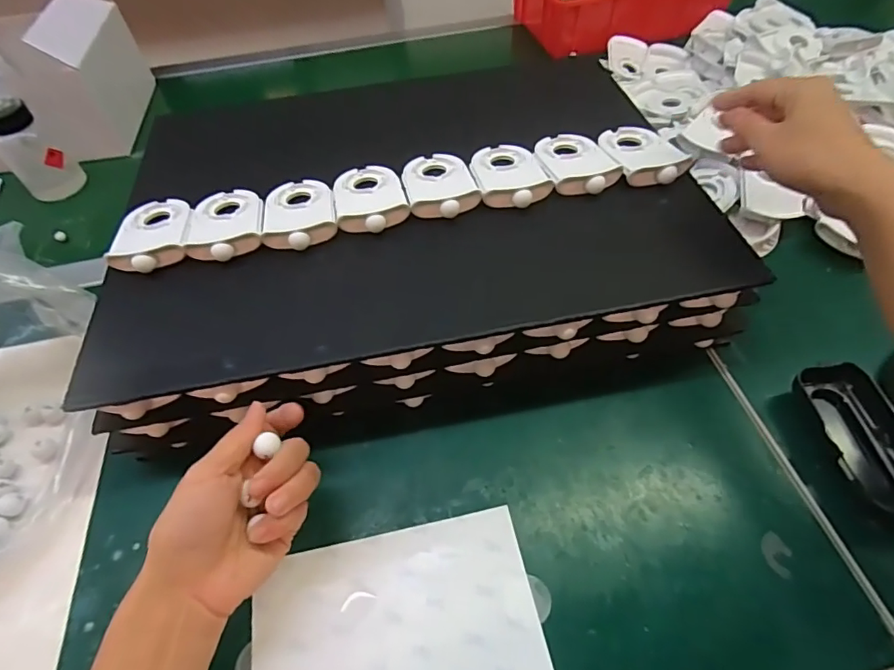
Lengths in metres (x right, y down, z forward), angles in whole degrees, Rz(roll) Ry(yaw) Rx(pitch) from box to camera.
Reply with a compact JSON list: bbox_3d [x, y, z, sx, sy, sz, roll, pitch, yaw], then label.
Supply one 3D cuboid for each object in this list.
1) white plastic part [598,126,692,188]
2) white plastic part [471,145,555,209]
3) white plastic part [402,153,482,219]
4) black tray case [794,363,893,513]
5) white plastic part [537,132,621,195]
[{"bbox_3d":[0.170,-0.160,0.443,0.057,0.019,0.085,-8,53,-2],"label":"white plastic part"},{"bbox_3d":[0.052,-0.141,0.435,0.056,0.019,0.089,-10,53,-4],"label":"white plastic part"},{"bbox_3d":[-0.007,-0.132,0.430,0.056,0.013,0.086,-12,53,-5],"label":"white plastic part"},{"bbox_3d":[0.288,0.072,0.355,0.052,0.024,0.108,-6,52,0],"label":"black tray case"},{"bbox_3d":[0.111,-0.151,0.440,0.056,0.020,0.090,-12,53,-5],"label":"white plastic part"}]

